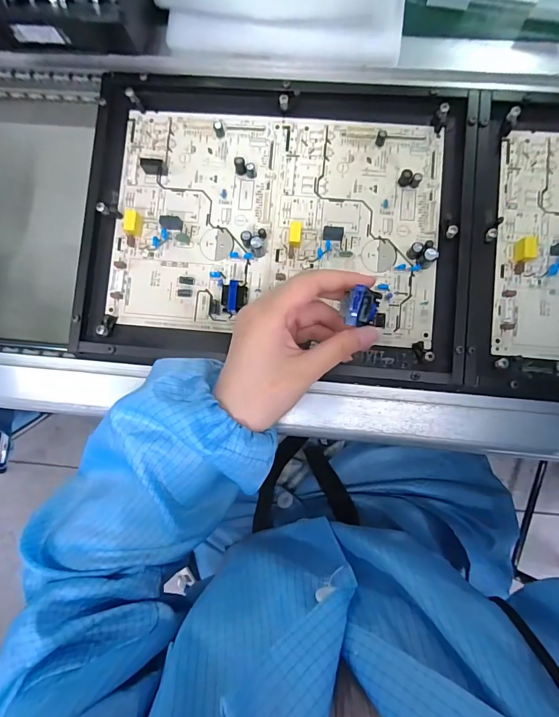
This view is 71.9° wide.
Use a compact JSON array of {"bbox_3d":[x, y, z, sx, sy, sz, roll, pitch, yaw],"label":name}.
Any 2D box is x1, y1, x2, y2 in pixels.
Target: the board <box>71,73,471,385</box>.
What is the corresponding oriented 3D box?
[{"bbox_3d":[-0.005,-0.120,0.340,0.327,0.023,0.257,4,87,4],"label":"board"}]

